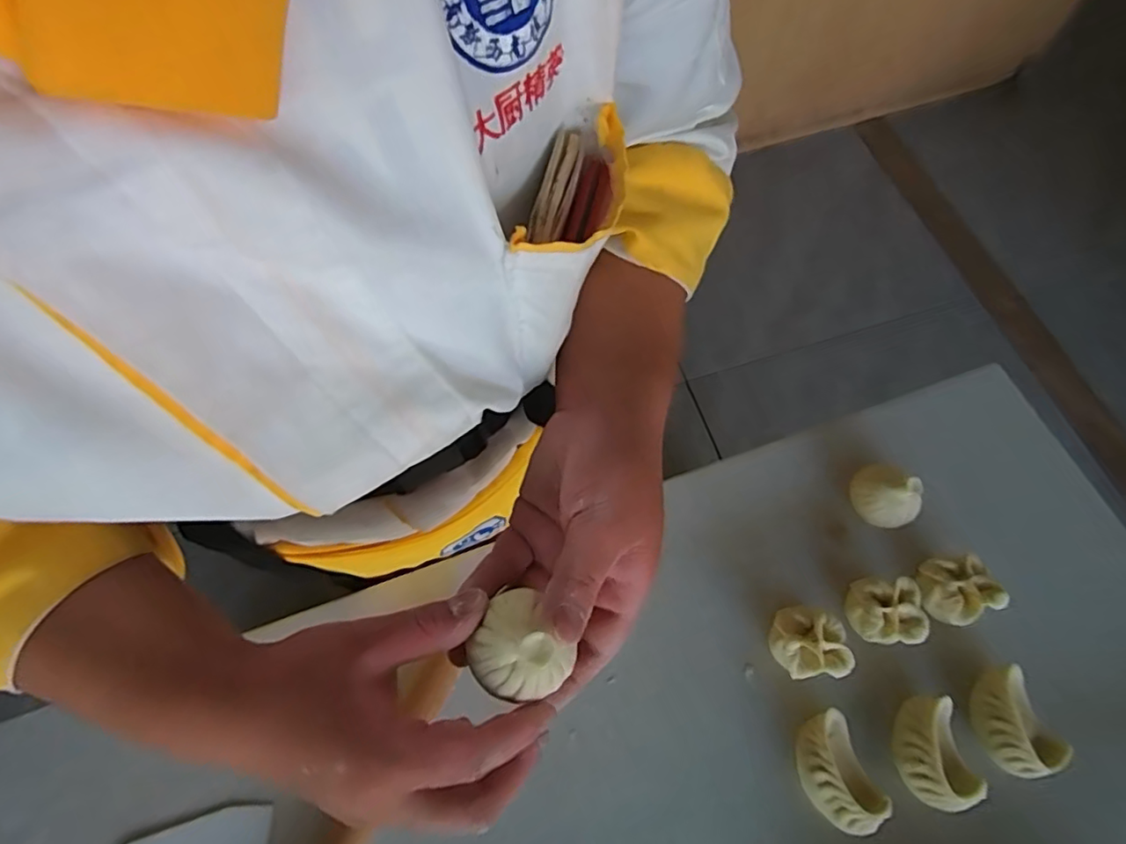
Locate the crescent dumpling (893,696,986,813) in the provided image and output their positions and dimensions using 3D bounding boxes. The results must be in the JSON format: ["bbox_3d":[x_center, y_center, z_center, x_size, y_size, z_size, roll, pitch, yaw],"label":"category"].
[{"bbox_3d":[0.239,0.217,0.377,0.039,0.033,0.063,-6,66,-1],"label":"crescent dumpling"}]

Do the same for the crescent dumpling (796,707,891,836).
[{"bbox_3d":[0.178,0.230,0.377,0.040,0.027,0.067,-18,64,-5],"label":"crescent dumpling"}]

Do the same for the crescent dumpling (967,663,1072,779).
[{"bbox_3d":[0.296,0.201,0.384,0.040,0.036,0.060,-19,67,-7],"label":"crescent dumpling"}]

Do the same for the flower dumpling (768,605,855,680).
[{"bbox_3d":[0.171,0.155,0.403,0.043,0.041,0.045,-2,66,1],"label":"flower dumpling"}]

